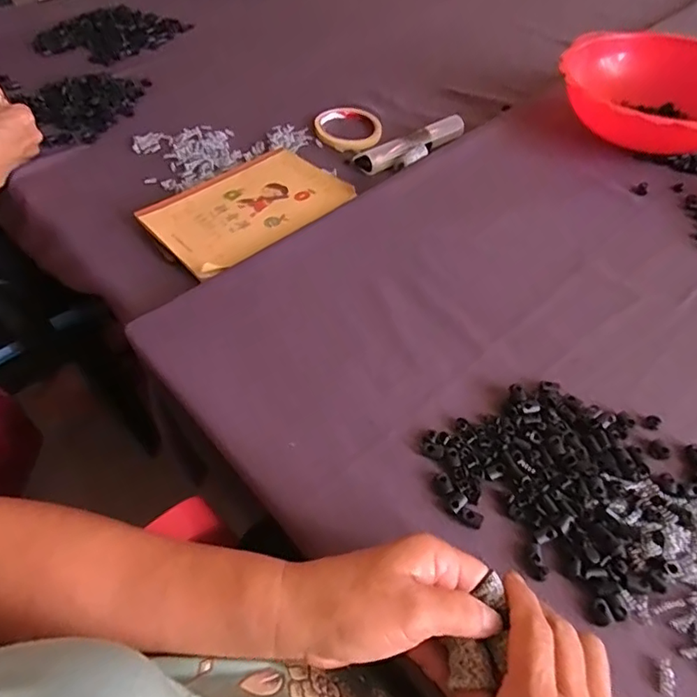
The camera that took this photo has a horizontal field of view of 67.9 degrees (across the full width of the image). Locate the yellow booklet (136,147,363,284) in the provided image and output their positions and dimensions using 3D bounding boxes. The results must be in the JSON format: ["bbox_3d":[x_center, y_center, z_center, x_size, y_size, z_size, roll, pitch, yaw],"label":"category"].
[{"bbox_3d":[-0.114,-0.162,0.586,0.210,0.013,0.149,-36,61,-26],"label":"yellow booklet"}]

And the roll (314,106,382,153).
[{"bbox_3d":[0.000,-0.307,0.713,0.090,0.013,0.108,2,52,2],"label":"roll"}]

